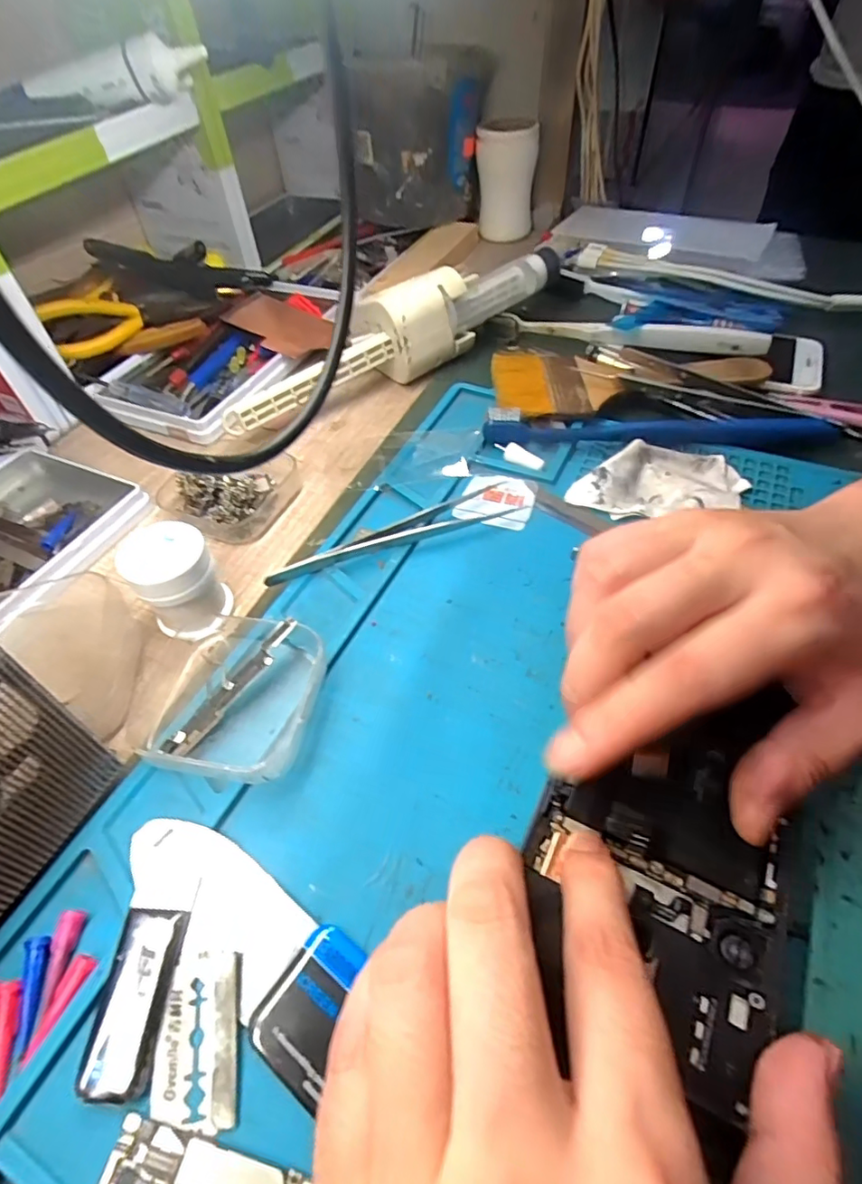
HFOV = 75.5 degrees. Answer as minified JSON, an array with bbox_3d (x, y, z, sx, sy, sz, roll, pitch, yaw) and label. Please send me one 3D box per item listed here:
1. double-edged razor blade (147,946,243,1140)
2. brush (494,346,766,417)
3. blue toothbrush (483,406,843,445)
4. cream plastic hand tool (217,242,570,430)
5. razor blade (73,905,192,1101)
[{"bbox_3d":[-0.065,0.123,0.156,0.022,0.004,0.041,-8,51,-3],"label":"double-edged razor blade"},{"bbox_3d":[0.120,-0.135,0.339,0.161,0.018,0.062,-5,51,-1],"label":"brush"},{"bbox_3d":[0.127,-0.094,0.310,0.191,0.012,0.020,0,51,4],"label":"blue toothbrush"},{"bbox_3d":[-0.019,-0.177,0.364,0.263,0.043,0.056,-27,55,-17],"label":"cream plastic hand tool"},{"bbox_3d":[-0.085,0.116,0.159,0.019,0.006,0.044,0,51,4],"label":"razor blade"}]

